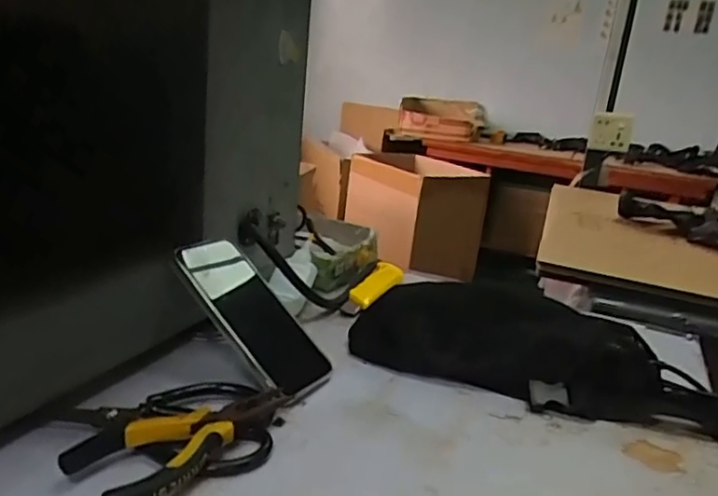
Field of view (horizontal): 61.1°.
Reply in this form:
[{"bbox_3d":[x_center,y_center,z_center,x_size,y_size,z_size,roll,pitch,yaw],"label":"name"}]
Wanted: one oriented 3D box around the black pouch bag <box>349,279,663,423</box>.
[{"bbox_3d":[0.136,0.081,0.572,0.271,0.065,0.131,13,18,23],"label":"black pouch bag"}]

